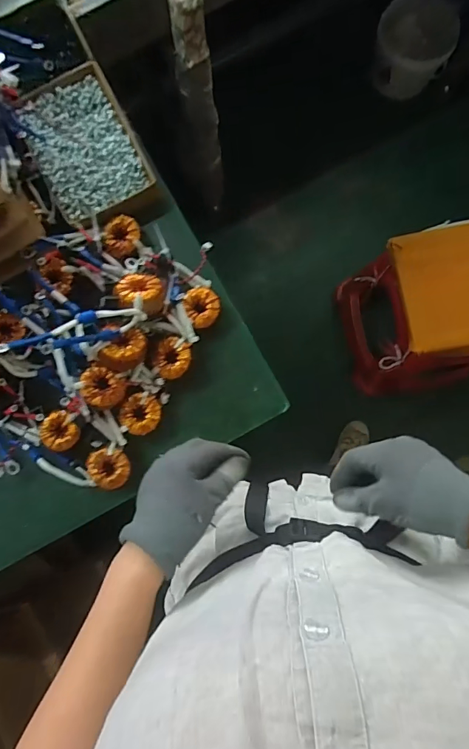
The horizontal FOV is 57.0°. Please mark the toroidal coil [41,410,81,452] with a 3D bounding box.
[{"bbox_3d":[-0.242,0.080,0.596,0.052,0.017,0.055,0,85,2],"label":"toroidal coil"}]

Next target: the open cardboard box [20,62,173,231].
[{"bbox_3d":[-0.212,-0.320,0.639,0.138,0.051,0.232,-28,85,-1],"label":"open cardboard box"}]

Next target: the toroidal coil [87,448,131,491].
[{"bbox_3d":[-0.172,0.129,0.585,0.055,0.022,0.055,0,85,2],"label":"toroidal coil"}]

